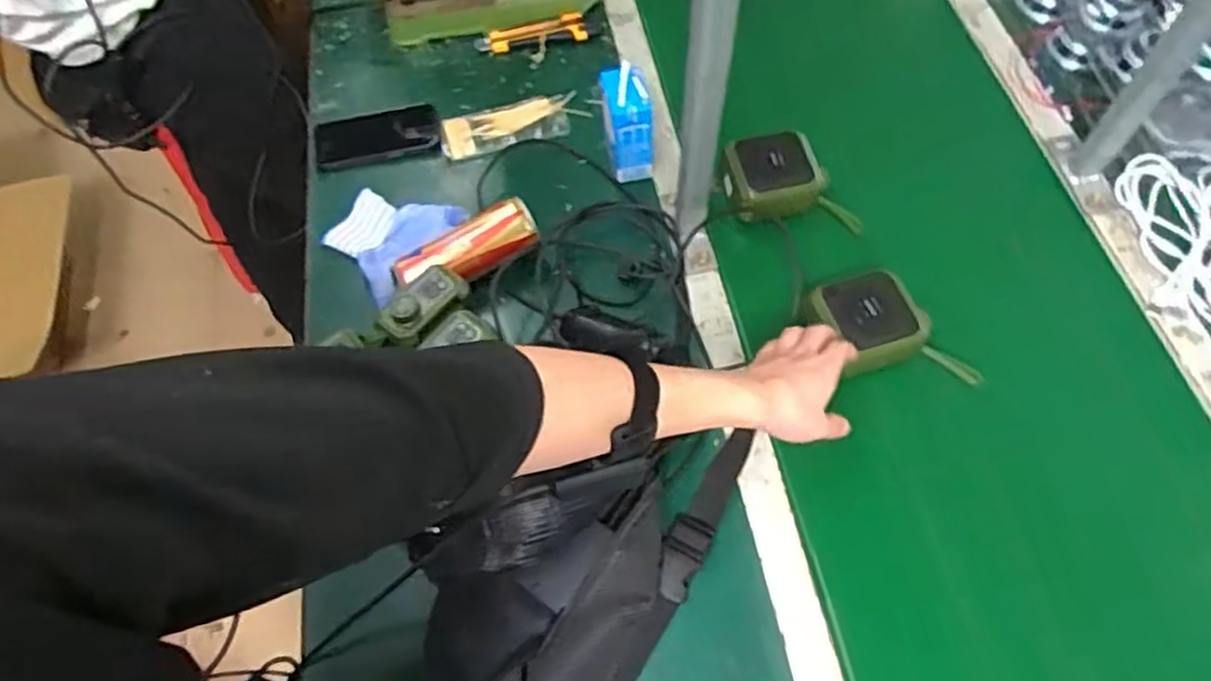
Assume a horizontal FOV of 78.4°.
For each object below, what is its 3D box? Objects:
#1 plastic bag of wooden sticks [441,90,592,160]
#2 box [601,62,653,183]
[{"bbox_3d":[-0.111,-0.260,0.896,0.171,0.015,0.080,-17,62,-6],"label":"plastic bag of wooden sticks"},{"bbox_3d":[0.024,-0.235,0.811,0.049,0.116,0.061,-10,62,-2],"label":"box"}]

